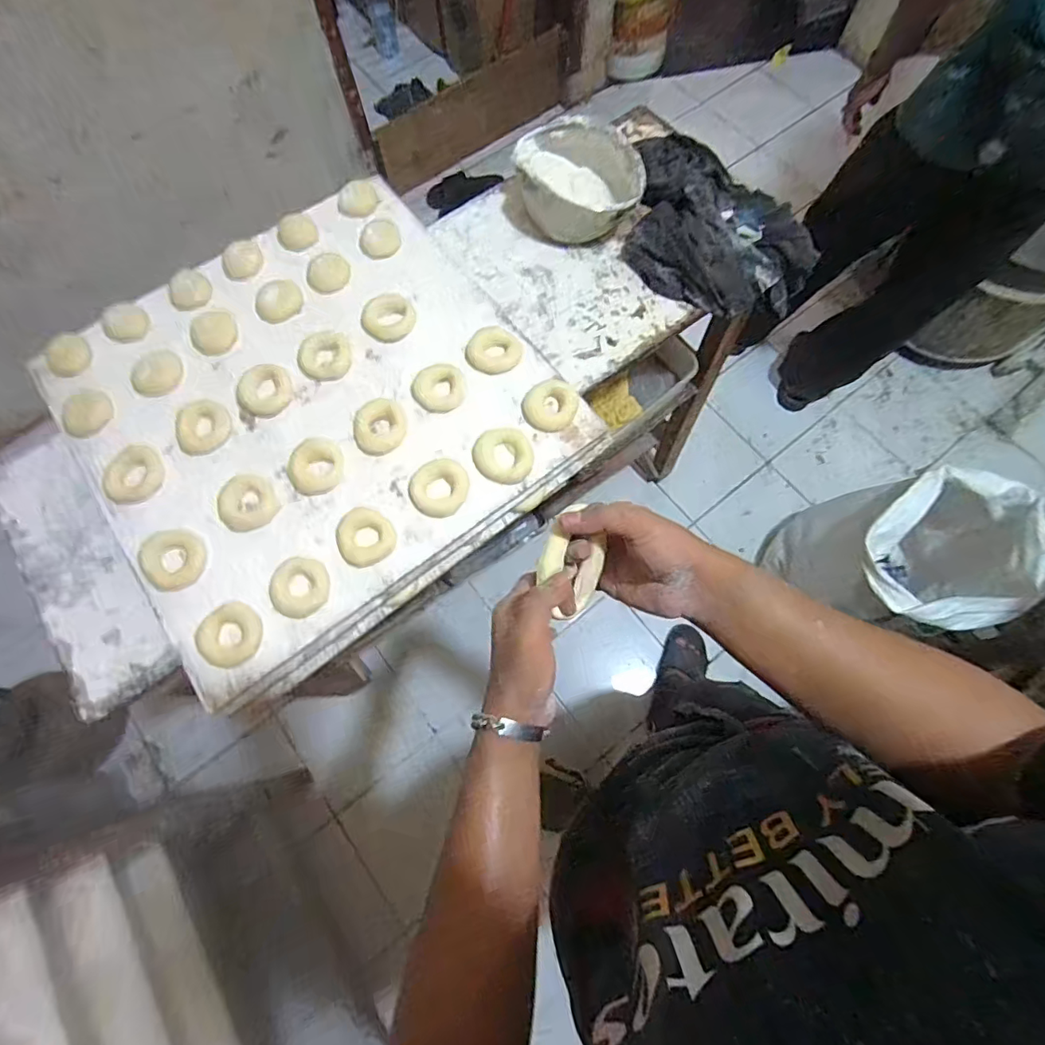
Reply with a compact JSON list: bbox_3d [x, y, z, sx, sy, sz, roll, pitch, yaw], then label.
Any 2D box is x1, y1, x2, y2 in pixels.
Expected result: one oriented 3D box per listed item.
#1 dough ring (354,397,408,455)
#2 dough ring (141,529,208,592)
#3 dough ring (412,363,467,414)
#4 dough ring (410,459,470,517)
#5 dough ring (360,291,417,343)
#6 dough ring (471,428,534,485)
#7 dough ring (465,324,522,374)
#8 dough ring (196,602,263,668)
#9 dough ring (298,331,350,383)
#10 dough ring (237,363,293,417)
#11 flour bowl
[{"bbox_3d":[-0.181,-0.122,0.677,0.063,0.014,0.070,-7,71,-1],"label":"dough ring"},{"bbox_3d":[-0.414,0.042,0.639,0.064,0.023,0.080,-41,75,-12],"label":"dough ring"},{"bbox_3d":[-0.107,-0.174,0.693,0.068,0.015,0.061,-17,71,-5],"label":"dough ring"},{"bbox_3d":[-0.102,-0.042,0.652,0.068,0.021,0.068,0,71,1],"label":"dough ring"},{"bbox_3d":[-0.186,-0.285,0.746,0.073,0.013,0.073,0,71,1],"label":"dough ring"},{"bbox_3d":[-0.023,-0.082,0.663,0.071,0.013,0.070,0,71,1],"label":"dough ring"},{"bbox_3d":[-0.038,-0.228,0.709,0.074,0.017,0.062,-8,71,-2],"label":"dough ring"},{"bbox_3d":[-0.328,0.126,0.604,0.063,0.020,0.068,0,71,1],"label":"dough ring"},{"bbox_3d":[-0.267,-0.223,0.726,0.067,0.018,0.071,-3,71,0],"label":"dough ring"},{"bbox_3d":[-0.337,-0.173,0.703,0.070,0.025,0.062,-41,75,-12],"label":"dough ring"},{"bbox_3d":[0.080,-0.524,0.813,0.162,0.092,0.171,0,71,1],"label":"flour bowl"}]

